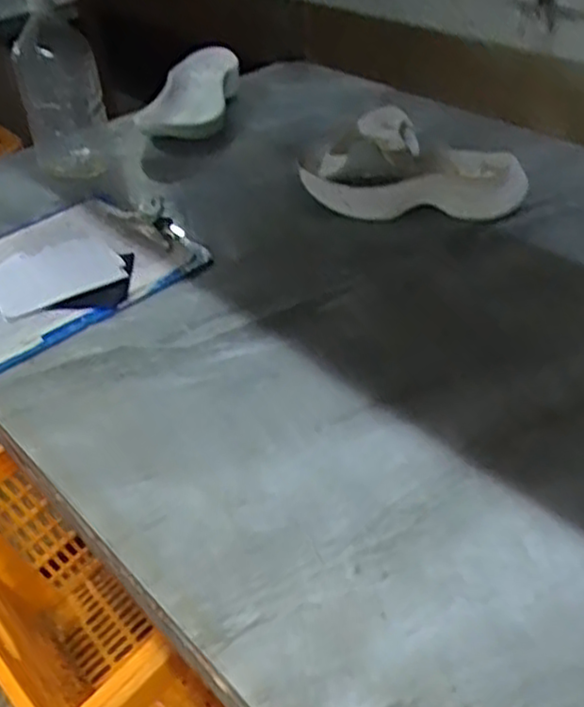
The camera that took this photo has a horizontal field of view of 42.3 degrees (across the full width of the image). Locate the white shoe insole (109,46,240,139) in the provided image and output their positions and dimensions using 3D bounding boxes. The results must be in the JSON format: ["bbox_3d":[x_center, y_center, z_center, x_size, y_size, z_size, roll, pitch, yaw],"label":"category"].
[{"bbox_3d":[-0.148,-0.382,1.102,0.122,0.054,0.240,7,40,13],"label":"white shoe insole"}]

